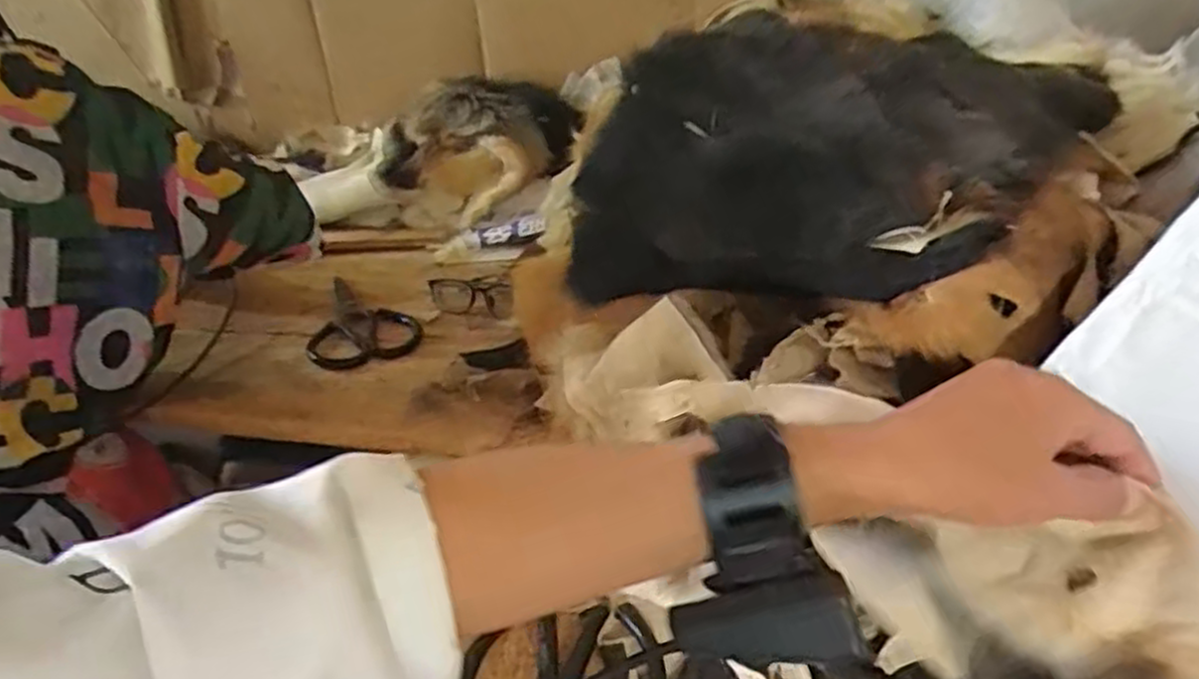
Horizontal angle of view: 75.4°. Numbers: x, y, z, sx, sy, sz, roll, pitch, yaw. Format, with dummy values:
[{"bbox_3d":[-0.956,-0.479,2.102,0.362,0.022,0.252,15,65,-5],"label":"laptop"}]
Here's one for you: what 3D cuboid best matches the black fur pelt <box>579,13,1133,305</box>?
[{"bbox_3d":[0.176,-0.142,0.602,0.370,0.171,0.246,7,32,20],"label":"black fur pelt"}]

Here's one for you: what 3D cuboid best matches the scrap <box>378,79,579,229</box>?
[{"bbox_3d":[-0.173,-0.288,1.167,0.301,0.142,0.256,-8,30,-6],"label":"scrap"}]

